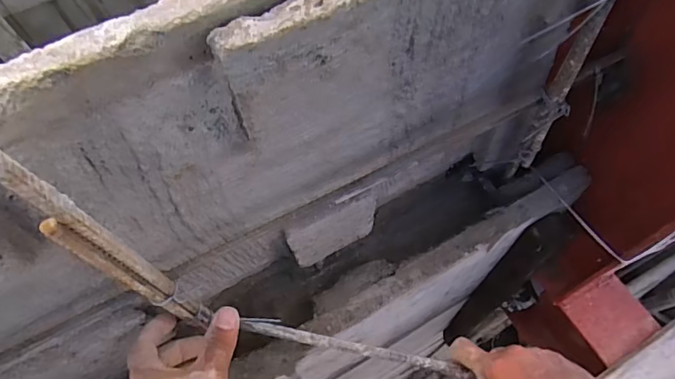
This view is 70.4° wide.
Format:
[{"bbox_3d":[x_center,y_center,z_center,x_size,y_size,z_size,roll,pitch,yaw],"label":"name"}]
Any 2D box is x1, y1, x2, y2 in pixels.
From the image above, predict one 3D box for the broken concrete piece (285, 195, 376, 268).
[{"bbox_3d":[-0.002,0.044,0.491,0.094,0.092,0.011,-27,65,-11],"label":"broken concrete piece"}]

